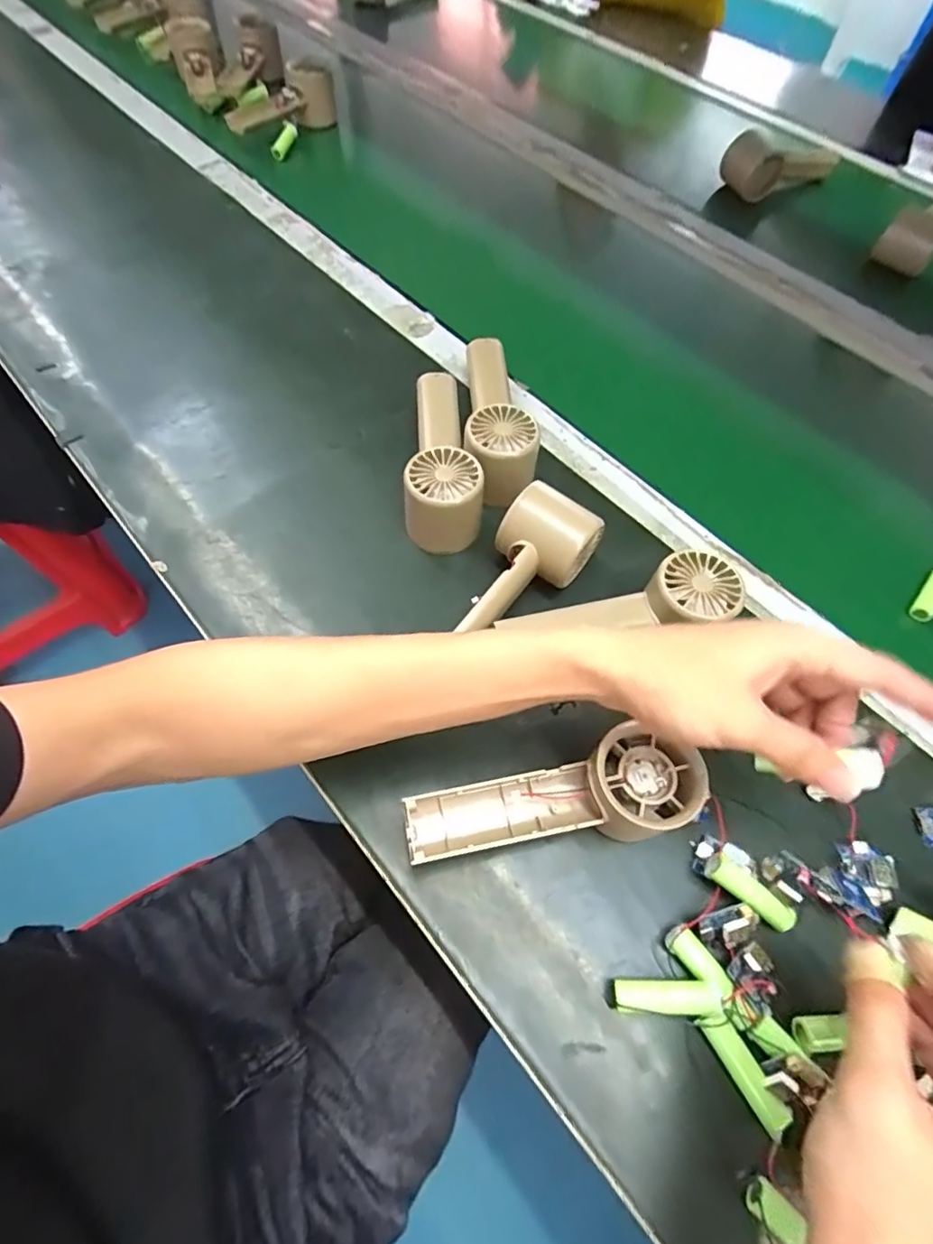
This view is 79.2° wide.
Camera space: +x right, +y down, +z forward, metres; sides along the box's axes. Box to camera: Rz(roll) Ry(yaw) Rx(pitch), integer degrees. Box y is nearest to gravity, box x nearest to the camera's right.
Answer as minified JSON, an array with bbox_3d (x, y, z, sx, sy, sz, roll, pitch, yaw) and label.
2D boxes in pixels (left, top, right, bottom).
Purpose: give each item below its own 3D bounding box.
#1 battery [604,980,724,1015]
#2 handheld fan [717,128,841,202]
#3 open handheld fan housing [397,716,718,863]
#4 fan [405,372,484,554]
[{"bbox_3d":[0.098,0.186,0.280,0.054,0.012,0.014,-7,60,12],"label":"battery"},{"bbox_3d":[0.400,-0.582,0.716,0.162,0.053,0.045,-15,63,-10],"label":"handheld fan"},{"bbox_3d":[0.047,0.102,0.306,0.154,0.049,0.054,-14,63,-10],"label":"open handheld fan housing"},{"bbox_3d":[-0.015,-0.132,0.426,0.052,0.052,0.144,2,61,-1],"label":"fan"}]

